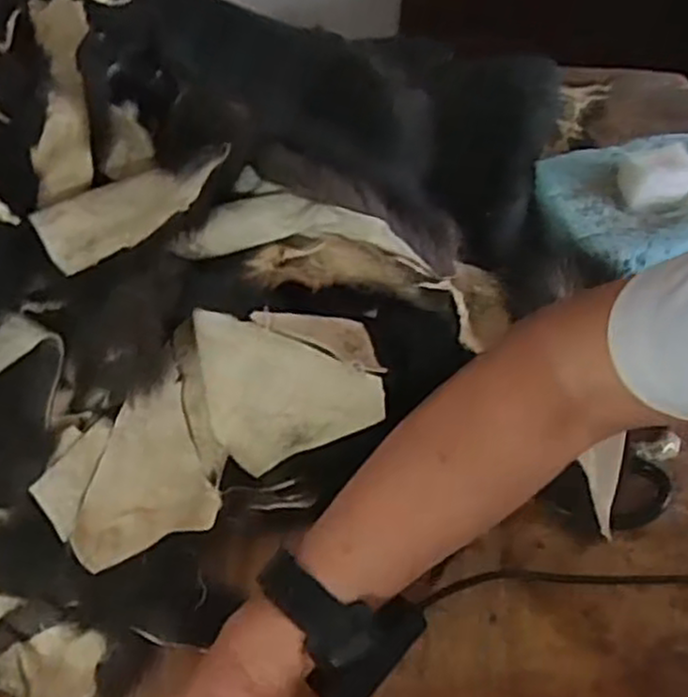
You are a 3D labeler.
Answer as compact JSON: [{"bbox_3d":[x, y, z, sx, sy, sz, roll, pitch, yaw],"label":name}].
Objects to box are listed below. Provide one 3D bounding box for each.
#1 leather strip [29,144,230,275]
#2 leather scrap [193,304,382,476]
[{"bbox_3d":[-0.124,-0.090,0.440,0.112,0.039,0.057,-23,58,-18],"label":"leather strip"},{"bbox_3d":[-0.033,0.023,0.455,0.107,0.098,0.011,-7,19,7],"label":"leather scrap"}]

